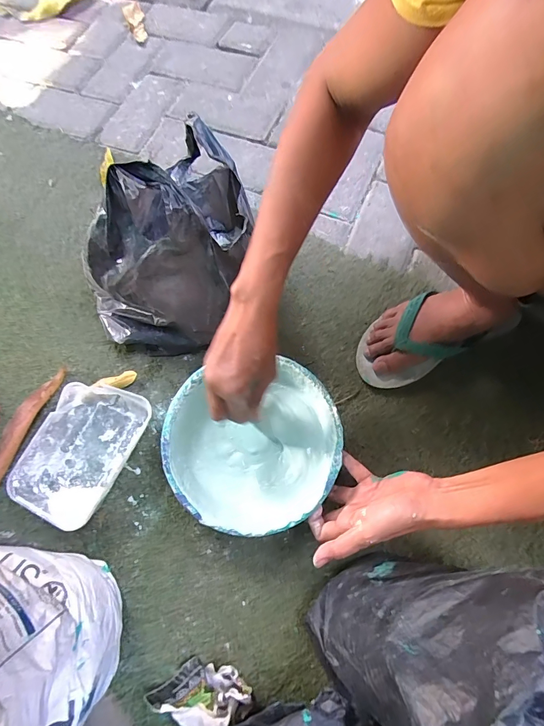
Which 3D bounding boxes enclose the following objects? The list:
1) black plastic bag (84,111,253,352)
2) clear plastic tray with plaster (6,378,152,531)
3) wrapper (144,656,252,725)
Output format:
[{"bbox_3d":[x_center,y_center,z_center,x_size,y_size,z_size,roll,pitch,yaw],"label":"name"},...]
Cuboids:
[{"bbox_3d":[-0.136,-0.165,0.479,0.220,0.223,0.243,-3,70,2],"label":"black plastic bag"},{"bbox_3d":[-0.237,0.109,0.475,0.114,0.037,0.171,24,71,11],"label":"clear plastic tray with plaster"},{"bbox_3d":[-0.072,0.330,0.376,0.102,0.045,0.049,1,69,2],"label":"wrapper"}]

